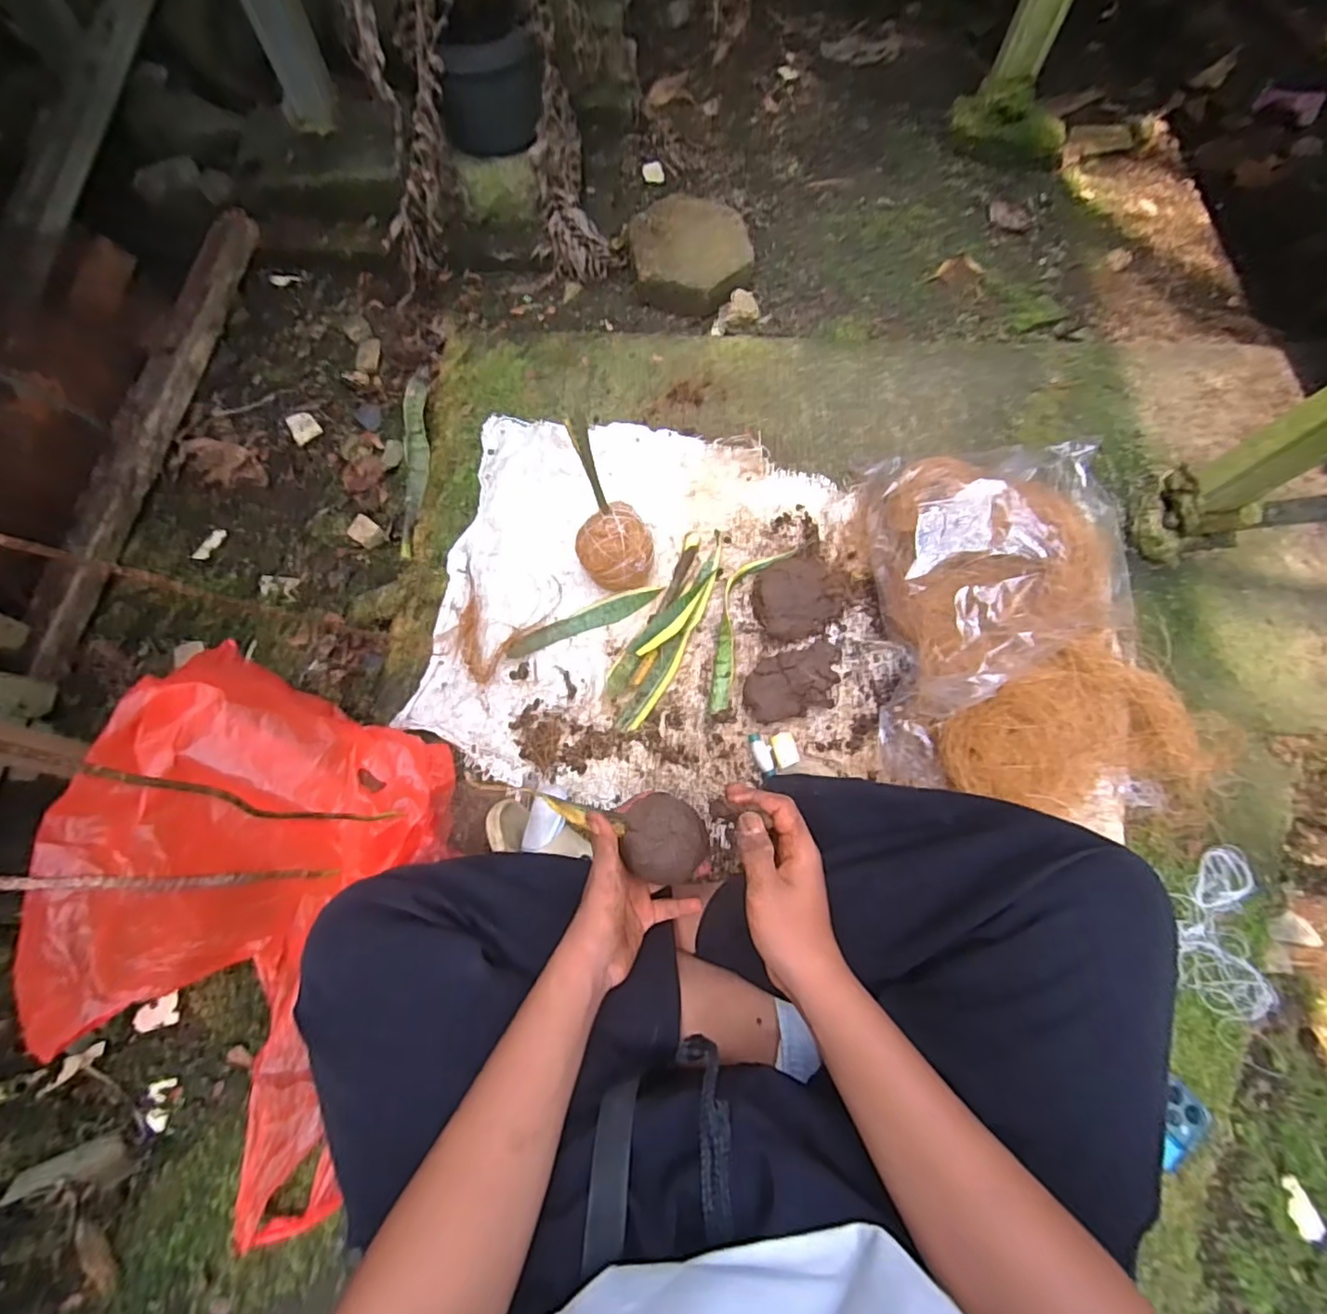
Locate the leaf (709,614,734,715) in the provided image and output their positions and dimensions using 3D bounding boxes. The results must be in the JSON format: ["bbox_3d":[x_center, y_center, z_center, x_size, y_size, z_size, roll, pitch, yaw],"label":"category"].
[{"bbox_3d":[0.075,0.010,0.748,0.024,0.021,0.116,8,69,1],"label":"leaf"}]

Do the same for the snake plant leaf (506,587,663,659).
[{"bbox_3d":[-0.101,-0.052,0.764,0.200,0.017,0.031,-24,72,-11],"label":"snake plant leaf"}]

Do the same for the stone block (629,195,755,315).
[{"bbox_3d":[0.044,-0.654,1.007,0.200,0.081,0.187,2,69,1],"label":"stone block"}]

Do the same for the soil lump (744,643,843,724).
[{"bbox_3d":[0.162,0.029,0.743,0.127,0.030,0.085,-11,70,-6],"label":"soil lump"}]

